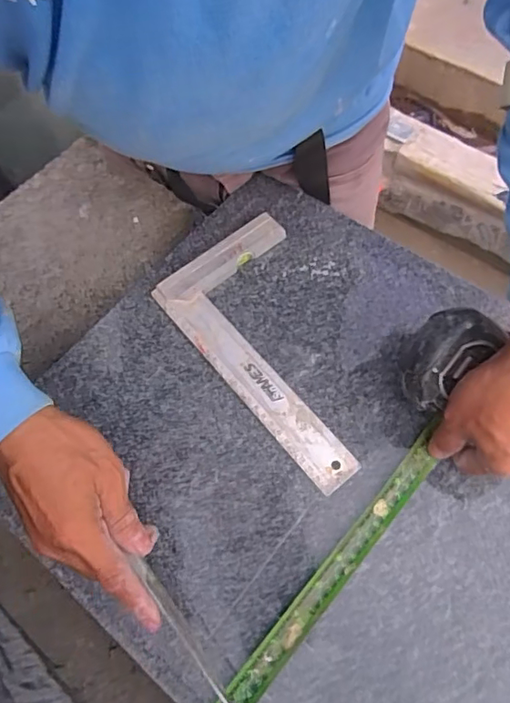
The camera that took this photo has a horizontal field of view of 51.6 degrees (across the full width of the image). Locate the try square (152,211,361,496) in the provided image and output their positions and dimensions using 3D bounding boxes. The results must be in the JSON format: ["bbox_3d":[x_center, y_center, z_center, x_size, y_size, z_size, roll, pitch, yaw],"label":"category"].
[{"bbox_3d":[0.031,-0.014,0.485,0.140,0.012,0.253,-37,67,-14],"label":"try square"}]

